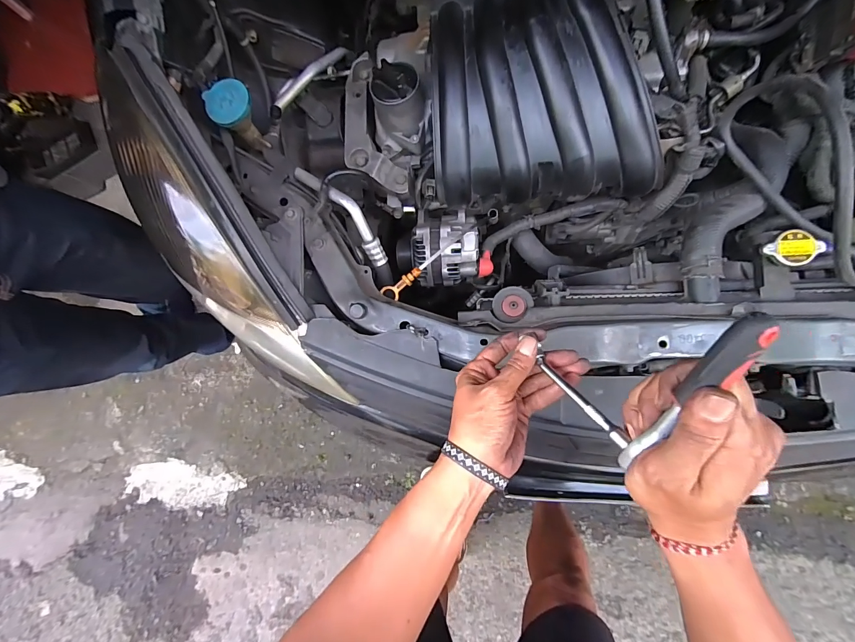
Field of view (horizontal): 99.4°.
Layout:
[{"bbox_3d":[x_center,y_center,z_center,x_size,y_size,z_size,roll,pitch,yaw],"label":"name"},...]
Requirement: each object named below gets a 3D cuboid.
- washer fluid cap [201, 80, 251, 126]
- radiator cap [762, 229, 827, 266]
[{"bbox_3d":[-0.257,-0.283,0.471,0.056,0.017,0.053,-1,83,8],"label":"washer fluid cap"},{"bbox_3d":[0.436,-0.086,0.432,0.065,0.024,0.041,-13,81,7],"label":"radiator cap"}]

